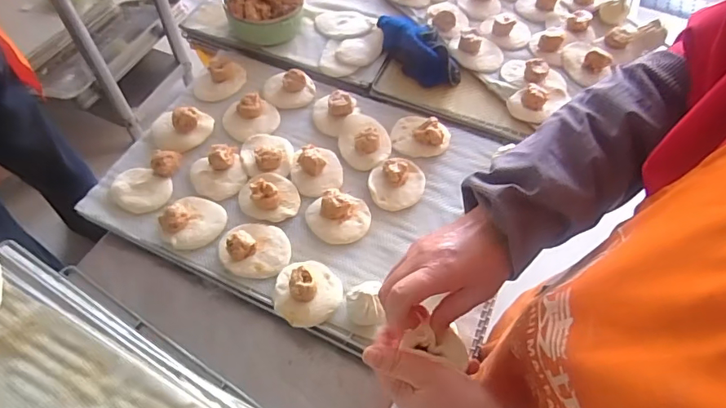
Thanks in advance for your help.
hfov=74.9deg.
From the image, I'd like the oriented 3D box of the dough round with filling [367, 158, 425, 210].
[{"bbox_3d":[0.052,-0.035,0.715,0.081,0.035,0.085,1,56,-1],"label":"dough round with filling"}]

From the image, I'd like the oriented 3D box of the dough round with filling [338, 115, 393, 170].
[{"bbox_3d":[0.003,-0.110,0.762,0.082,0.032,0.106,-3,57,-4],"label":"dough round with filling"}]

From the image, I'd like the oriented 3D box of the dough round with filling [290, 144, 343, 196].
[{"bbox_3d":[-0.071,-0.055,0.726,0.076,0.032,0.077,1,56,-1],"label":"dough round with filling"}]

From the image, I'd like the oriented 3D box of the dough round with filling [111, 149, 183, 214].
[{"bbox_3d":[-0.331,-0.038,0.710,0.091,0.033,0.108,10,57,5],"label":"dough round with filling"}]

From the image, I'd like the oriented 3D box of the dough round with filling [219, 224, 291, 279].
[{"bbox_3d":[-0.150,0.055,0.647,0.098,0.038,0.083,4,56,1],"label":"dough round with filling"}]

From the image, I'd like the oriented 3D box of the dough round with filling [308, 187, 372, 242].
[{"bbox_3d":[-0.035,0.017,0.681,0.088,0.032,0.075,-16,58,-12],"label":"dough round with filling"}]

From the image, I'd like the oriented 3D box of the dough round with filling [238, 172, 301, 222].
[{"bbox_3d":[-0.140,-0.019,0.691,0.084,0.036,0.086,1,56,-1],"label":"dough round with filling"}]

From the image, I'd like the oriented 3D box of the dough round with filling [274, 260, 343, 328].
[{"bbox_3d":[-0.073,0.111,0.620,0.088,0.041,0.090,0,57,-2],"label":"dough round with filling"}]

